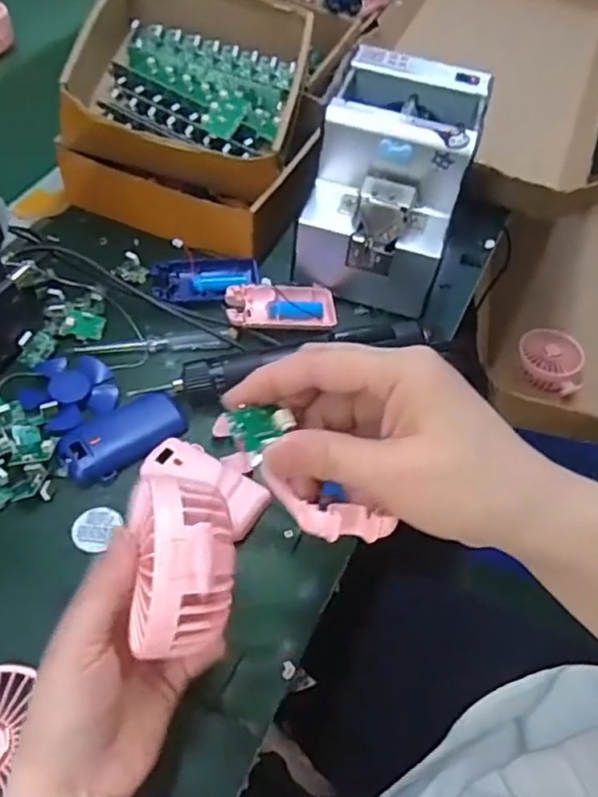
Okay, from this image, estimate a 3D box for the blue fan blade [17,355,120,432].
[{"bbox_3d":[-0.186,-0.009,0.512,0.070,0.011,0.073,2,54,-3],"label":"blue fan blade"}]

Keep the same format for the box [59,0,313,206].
[{"bbox_3d":[-0.114,-0.309,0.620,0.231,0.088,0.204,10,54,2],"label":"box"}]

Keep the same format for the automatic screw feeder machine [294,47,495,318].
[{"bbox_3d":[0.084,-0.195,0.582,0.127,0.148,0.171,19,55,9],"label":"automatic screw feeder machine"}]

